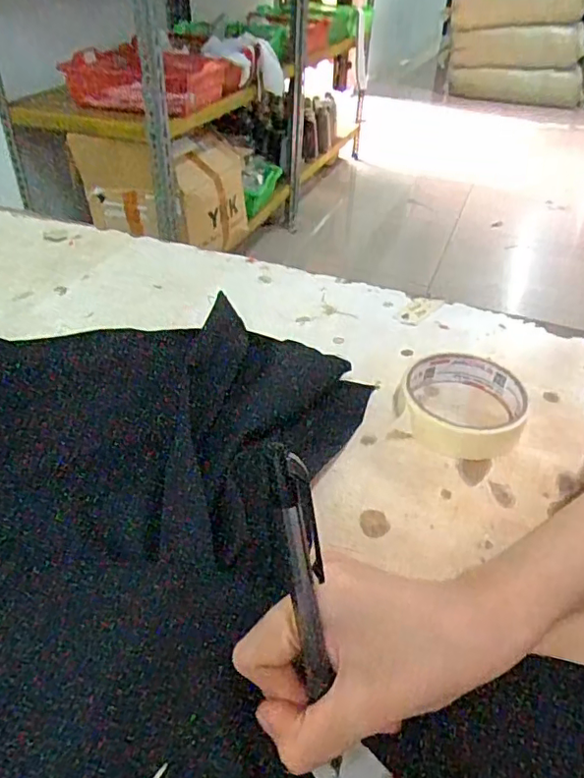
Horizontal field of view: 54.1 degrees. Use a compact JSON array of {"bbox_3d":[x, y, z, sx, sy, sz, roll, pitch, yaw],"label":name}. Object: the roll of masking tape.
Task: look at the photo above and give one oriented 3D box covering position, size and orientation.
[{"bbox_3d":[0.119,0.009,0.402,0.083,0.024,0.084,17,41,19],"label":"roll of masking tape"}]

